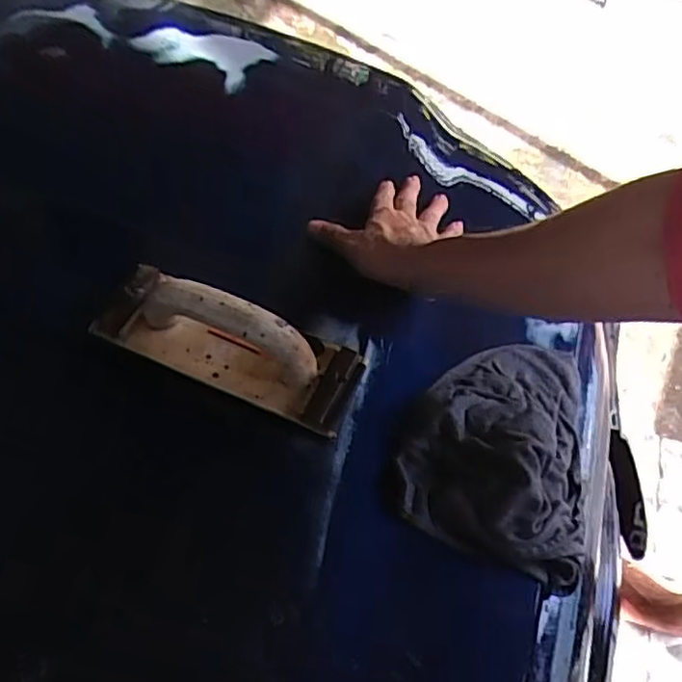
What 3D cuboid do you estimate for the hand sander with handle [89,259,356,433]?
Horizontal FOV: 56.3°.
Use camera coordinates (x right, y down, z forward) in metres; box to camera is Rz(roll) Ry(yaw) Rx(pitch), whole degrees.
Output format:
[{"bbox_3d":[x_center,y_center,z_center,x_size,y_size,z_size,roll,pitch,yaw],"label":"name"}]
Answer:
[{"bbox_3d":[-0.095,-0.009,0.517,0.219,0.062,0.077,22,65,11],"label":"hand sander with handle"}]

